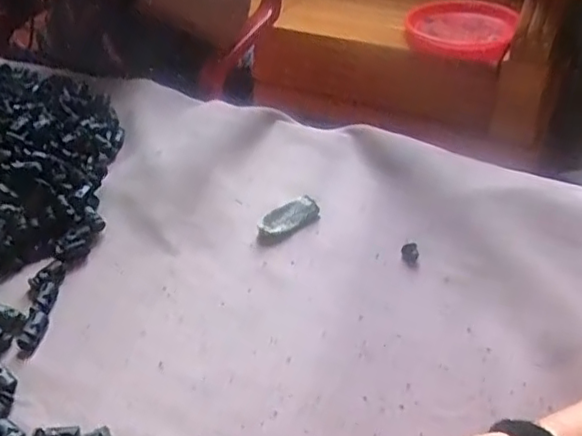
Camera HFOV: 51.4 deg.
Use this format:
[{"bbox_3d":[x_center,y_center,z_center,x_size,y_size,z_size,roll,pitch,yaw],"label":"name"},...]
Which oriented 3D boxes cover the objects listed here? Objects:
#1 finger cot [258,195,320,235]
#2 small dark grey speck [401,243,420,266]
[{"bbox_3d":[-0.001,0.000,0.518,0.055,0.009,0.030,-28,47,-27],"label":"finger cot"},{"bbox_3d":[0.095,0.028,0.480,0.012,0.007,0.019,-3,41,0],"label":"small dark grey speck"}]

